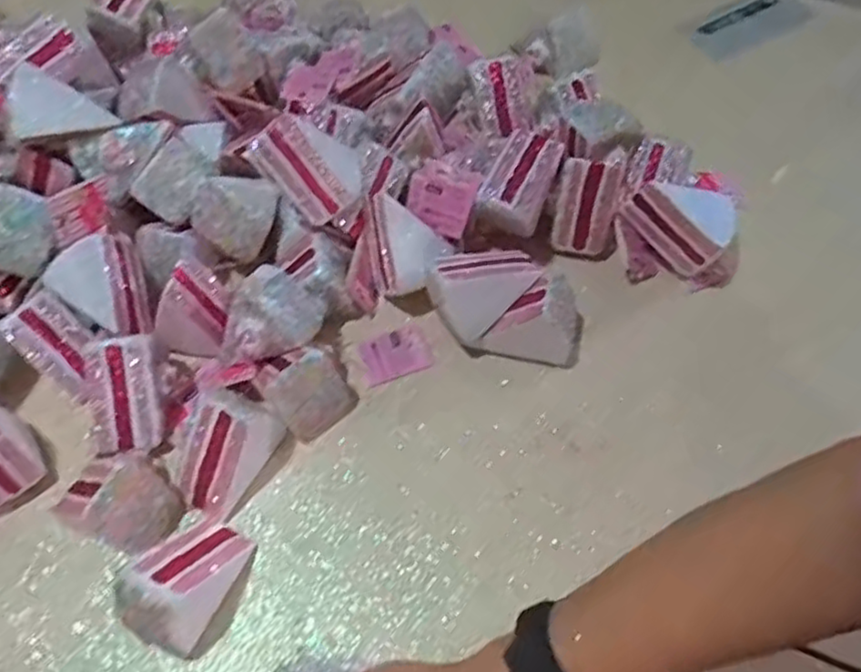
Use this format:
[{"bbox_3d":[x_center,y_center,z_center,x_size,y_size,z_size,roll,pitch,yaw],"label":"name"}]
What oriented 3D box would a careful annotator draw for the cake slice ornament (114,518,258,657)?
[{"bbox_3d":[-0.166,0.169,0.488,0.067,0.066,0.094,29,62,19],"label":"cake slice ornament"}]

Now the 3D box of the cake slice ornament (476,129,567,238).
[{"bbox_3d":[0.083,-0.142,0.640,0.053,0.058,0.098,20,59,14],"label":"cake slice ornament"}]

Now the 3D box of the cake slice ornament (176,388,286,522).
[{"bbox_3d":[-0.157,0.086,0.541,0.060,0.065,0.091,23,60,16],"label":"cake slice ornament"}]

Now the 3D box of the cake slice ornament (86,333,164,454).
[{"bbox_3d":[-0.243,0.045,0.559,0.053,0.053,0.078,-4,57,-1],"label":"cake slice ornament"}]

